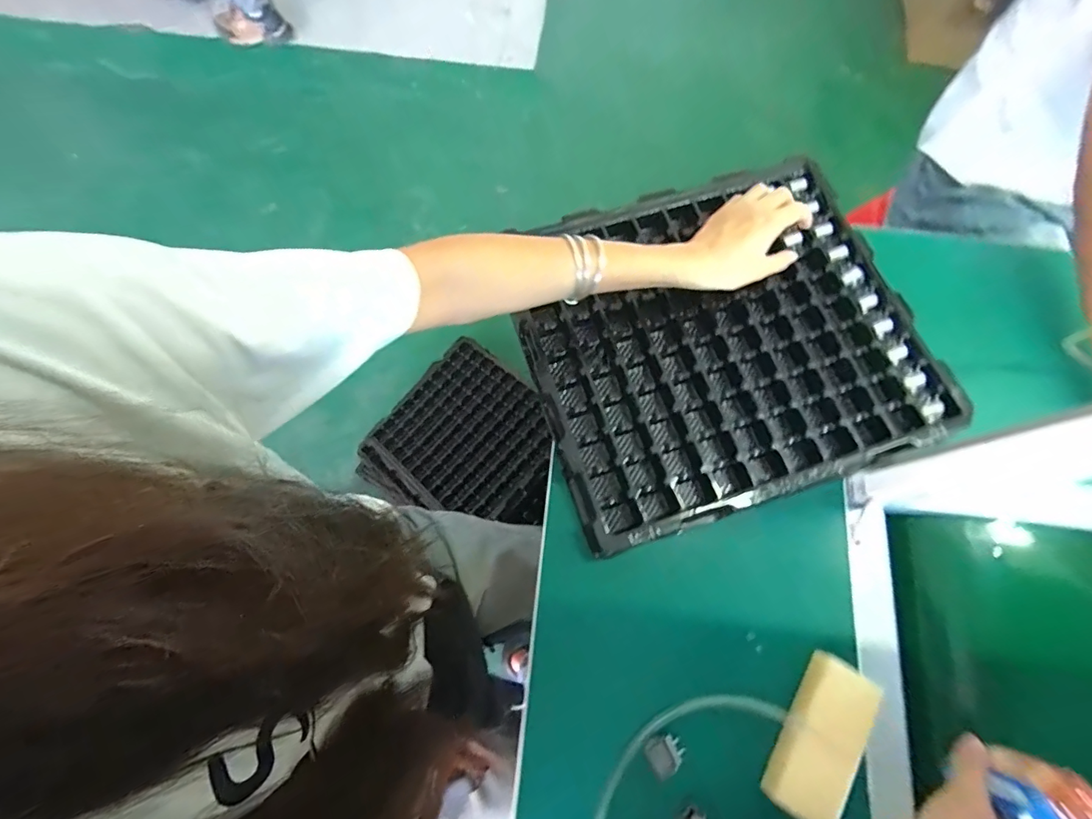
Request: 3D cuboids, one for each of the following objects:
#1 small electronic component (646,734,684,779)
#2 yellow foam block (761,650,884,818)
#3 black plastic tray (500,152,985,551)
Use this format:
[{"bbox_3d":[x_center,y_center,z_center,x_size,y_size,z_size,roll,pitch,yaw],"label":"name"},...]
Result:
[{"bbox_3d":[0.099,0.284,0.386,0.031,0.011,0.025,-23,73,-8],"label":"small electronic component"},{"bbox_3d":[0.230,0.272,0.385,0.047,0.034,0.120,32,74,9],"label":"yellow foam block"},{"bbox_3d":[0.180,-0.083,0.503,0.391,0.034,0.360,-16,73,-6],"label":"black plastic tray"}]

